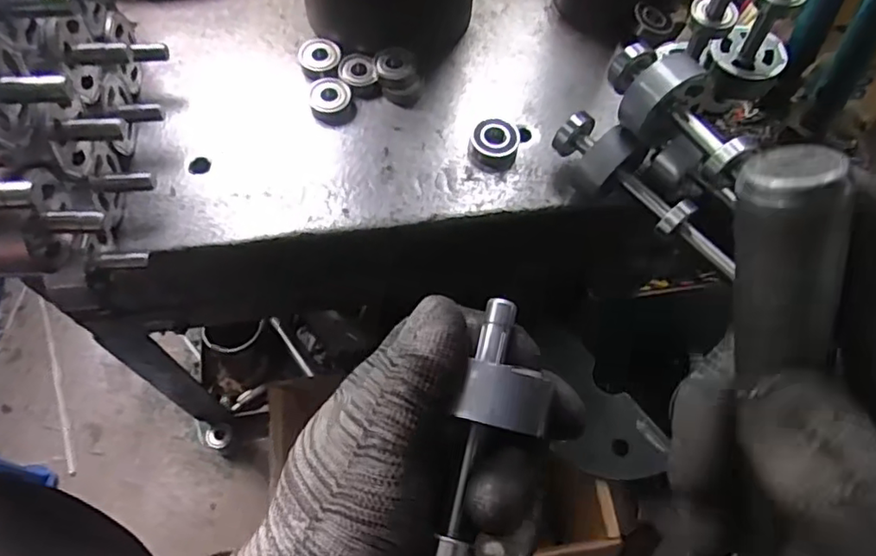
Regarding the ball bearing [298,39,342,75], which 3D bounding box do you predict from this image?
[{"bbox_3d":[-0.088,-0.166,0.453,0.029,0.005,0.030,1,64,-3],"label":"ball bearing"}]

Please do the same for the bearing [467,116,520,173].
[{"bbox_3d":[0.039,-0.093,0.426,0.033,0.016,0.034,14,64,4],"label":"bearing"}]

